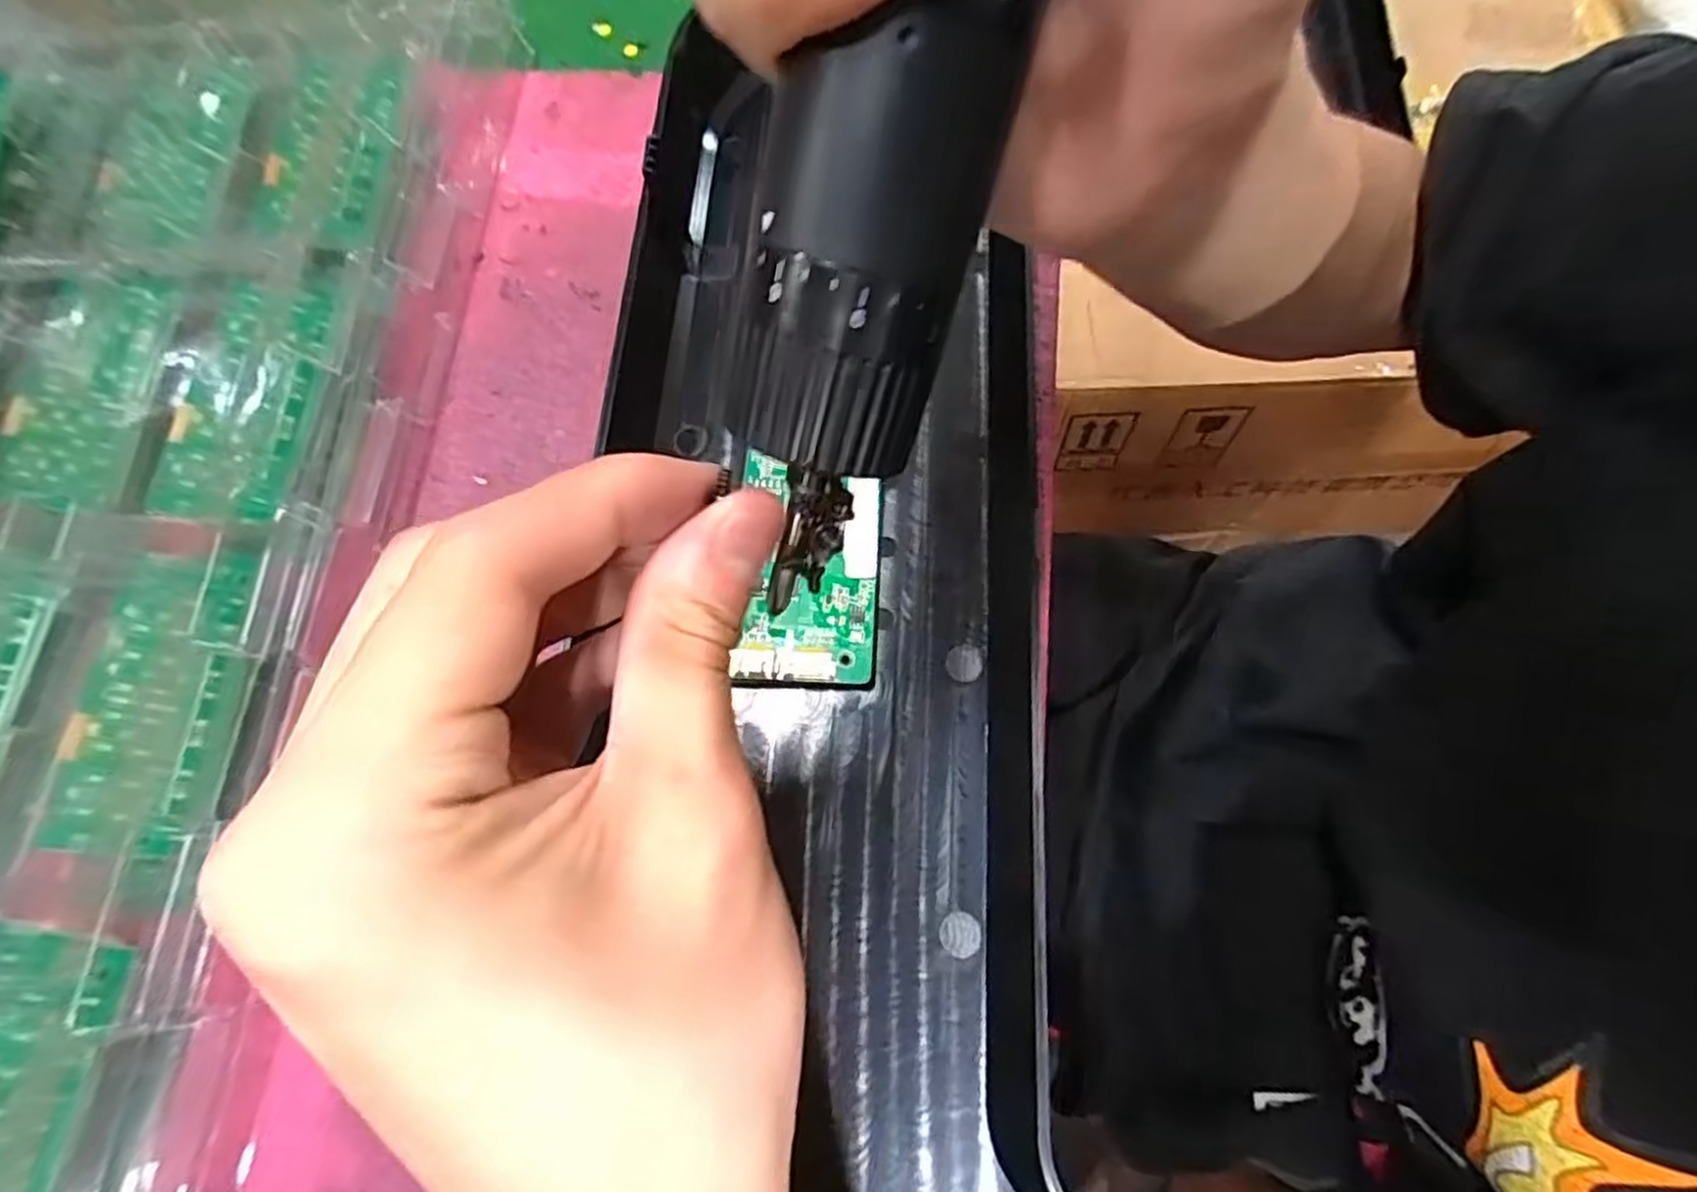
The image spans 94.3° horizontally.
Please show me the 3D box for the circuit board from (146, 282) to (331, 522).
[{"bbox_3d":[-0.219,-0.072,0.284,0.047,0.011,0.092,1,70,3],"label":"circuit board"}]

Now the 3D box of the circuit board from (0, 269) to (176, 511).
[{"bbox_3d":[-0.284,-0.078,0.290,0.050,0.007,0.091,4,78,1],"label":"circuit board"}]

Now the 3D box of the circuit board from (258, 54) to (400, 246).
[{"bbox_3d":[-0.214,-0.186,0.323,0.048,0.011,0.095,3,70,4],"label":"circuit board"}]

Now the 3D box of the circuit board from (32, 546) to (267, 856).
[{"bbox_3d":[-0.217,0.031,0.250,0.048,0.009,0.094,1,70,3],"label":"circuit board"}]

